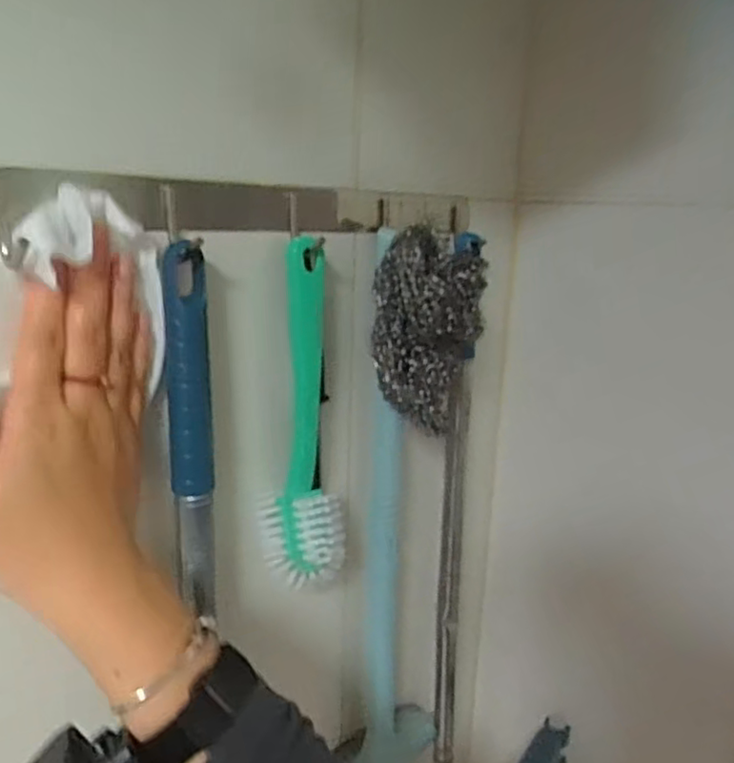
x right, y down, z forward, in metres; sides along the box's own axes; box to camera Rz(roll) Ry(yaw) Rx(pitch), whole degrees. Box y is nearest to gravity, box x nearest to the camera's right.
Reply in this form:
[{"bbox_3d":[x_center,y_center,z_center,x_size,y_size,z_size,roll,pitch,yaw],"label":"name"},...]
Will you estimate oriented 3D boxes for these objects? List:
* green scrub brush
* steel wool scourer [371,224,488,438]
[{"bbox_3d":[-0.038,0.023,0.396,0.051,0.204,0.044,2,15,-2],"label":"green scrub brush"},{"bbox_3d":[0.039,-0.028,0.421,0.069,0.123,0.042,3,15,1],"label":"steel wool scourer"}]

